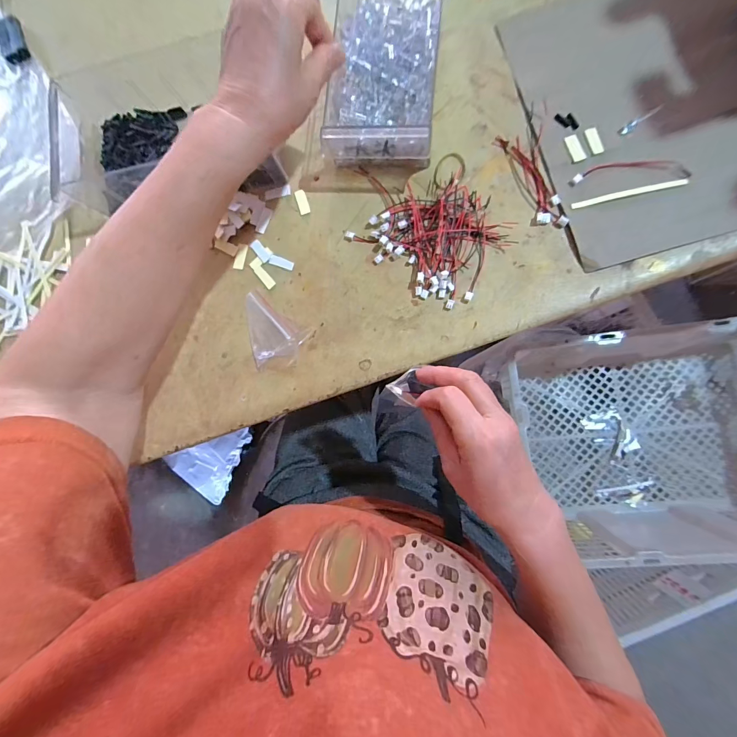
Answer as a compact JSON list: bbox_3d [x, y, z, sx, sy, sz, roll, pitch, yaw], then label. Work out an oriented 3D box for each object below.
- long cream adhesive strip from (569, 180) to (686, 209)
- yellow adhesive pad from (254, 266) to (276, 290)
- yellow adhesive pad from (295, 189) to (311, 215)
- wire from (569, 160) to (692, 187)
[{"bbox_3d":[0.241,-0.162,0.317,0.100,0.004,0.005,-10,84,7],"label":"long cream adhesive strip"},{"bbox_3d":[-0.112,-0.098,0.369,0.011,0.004,0.029,-40,81,3],"label":"yellow adhesive pad"},{"bbox_3d":[-0.071,-0.179,0.369,0.012,0.004,0.028,-18,83,6],"label":"yellow adhesive pad"},{"bbox_3d":[0.243,-0.184,0.320,0.101,0.004,0.019,-1,85,8],"label":"wire"}]

